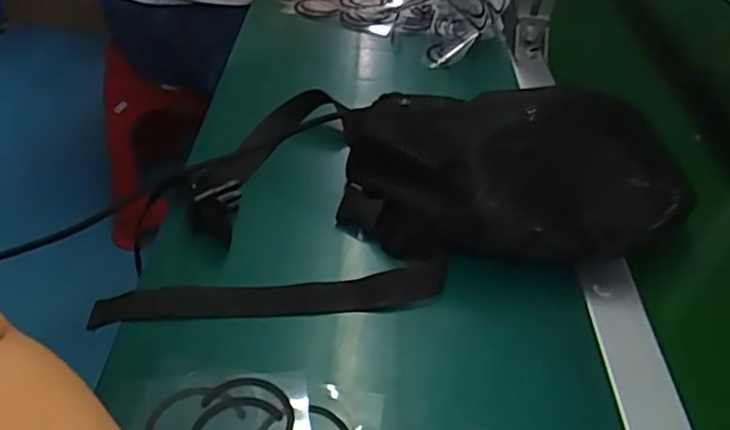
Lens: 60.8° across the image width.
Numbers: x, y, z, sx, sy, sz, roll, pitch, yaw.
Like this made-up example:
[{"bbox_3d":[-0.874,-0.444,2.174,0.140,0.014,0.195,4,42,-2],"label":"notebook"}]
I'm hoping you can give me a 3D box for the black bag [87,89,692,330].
[{"bbox_3d":[0.024,-0.041,0.461,0.389,0.078,0.211,-4,42,-8],"label":"black bag"}]

